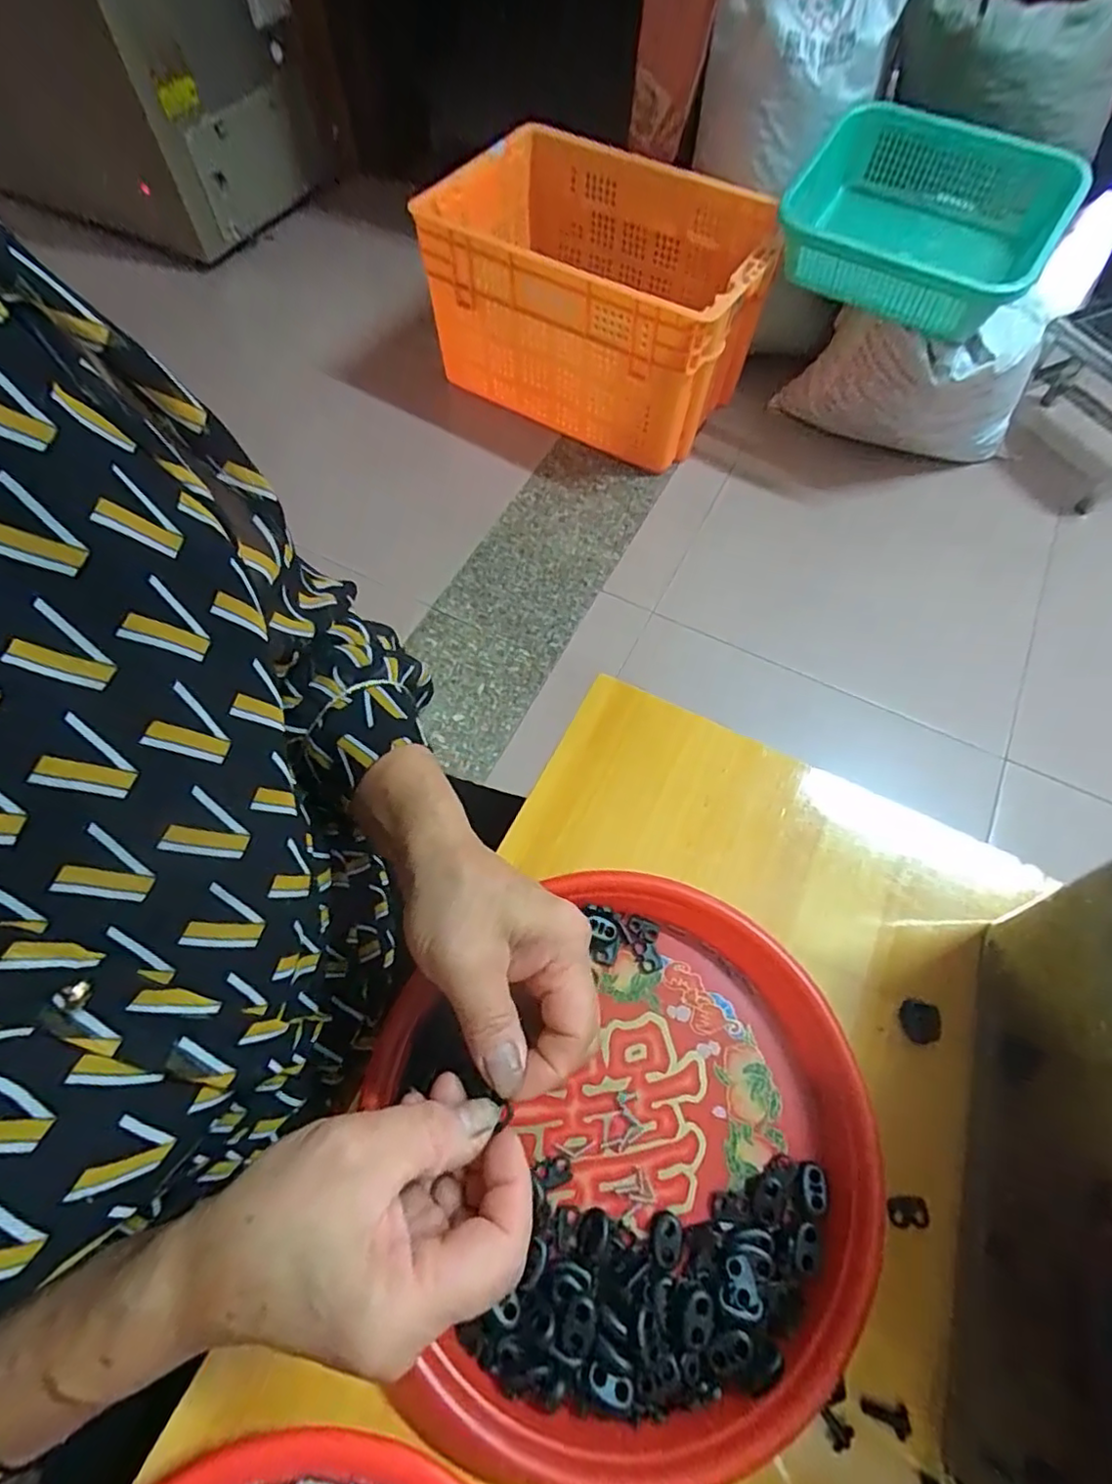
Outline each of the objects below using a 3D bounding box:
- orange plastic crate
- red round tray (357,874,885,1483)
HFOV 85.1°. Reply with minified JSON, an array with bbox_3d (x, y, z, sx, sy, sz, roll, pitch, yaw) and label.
[{"bbox_3d":[0.084,-0.831,1.167,0.572,0.328,0.405,25,67,10],"label":"orange plastic crate"},{"bbox_3d":[0.031,0.191,0.292,0.253,0.030,0.229,-32,69,-15],"label":"red round tray"}]

